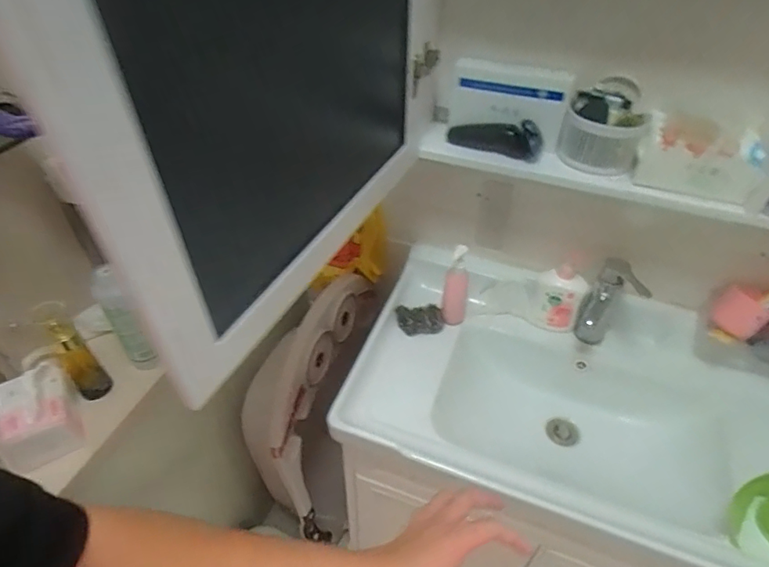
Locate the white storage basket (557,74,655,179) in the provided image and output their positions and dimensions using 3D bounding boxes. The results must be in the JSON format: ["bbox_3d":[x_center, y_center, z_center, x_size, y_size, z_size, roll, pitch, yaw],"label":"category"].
[{"bbox_3d":[0.352,-0.250,0.767,0.124,0.114,0.096,20,47,21],"label":"white storage basket"}]

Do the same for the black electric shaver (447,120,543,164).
[{"bbox_3d":[0.185,-0.248,0.807,0.159,0.054,0.040,13,45,15],"label":"black electric shaver"}]

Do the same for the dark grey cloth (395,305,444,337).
[{"bbox_3d":[0.077,0.078,0.996,0.098,0.041,0.057,-6,43,-5],"label":"dark grey cloth"}]

